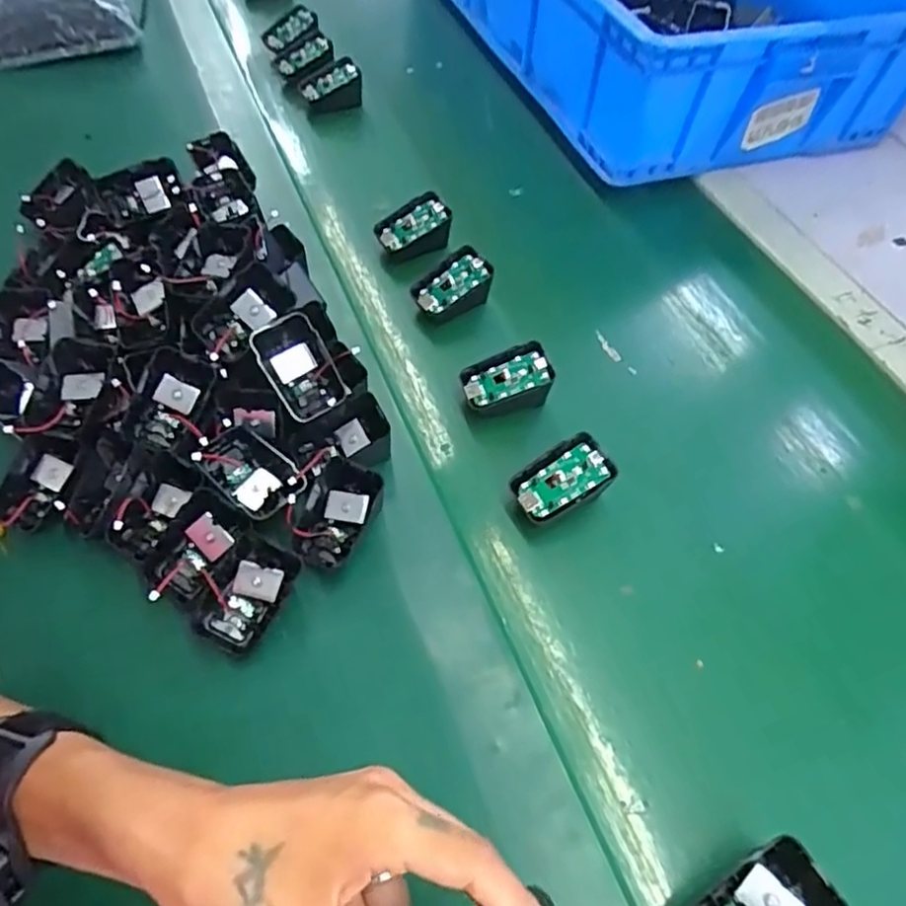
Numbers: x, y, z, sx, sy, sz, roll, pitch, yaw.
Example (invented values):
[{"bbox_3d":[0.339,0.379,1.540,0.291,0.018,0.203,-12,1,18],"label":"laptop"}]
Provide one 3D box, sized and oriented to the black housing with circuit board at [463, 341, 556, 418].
[{"bbox_3d":[0.041,-0.056,0.505,0.066,0.040,0.035,-9,57,-10],"label":"black housing with circuit board"}]

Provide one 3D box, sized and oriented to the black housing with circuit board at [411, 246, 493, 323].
[{"bbox_3d":[-0.002,-0.146,0.559,0.067,0.033,0.046,-18,58,-14],"label":"black housing with circuit board"}]

